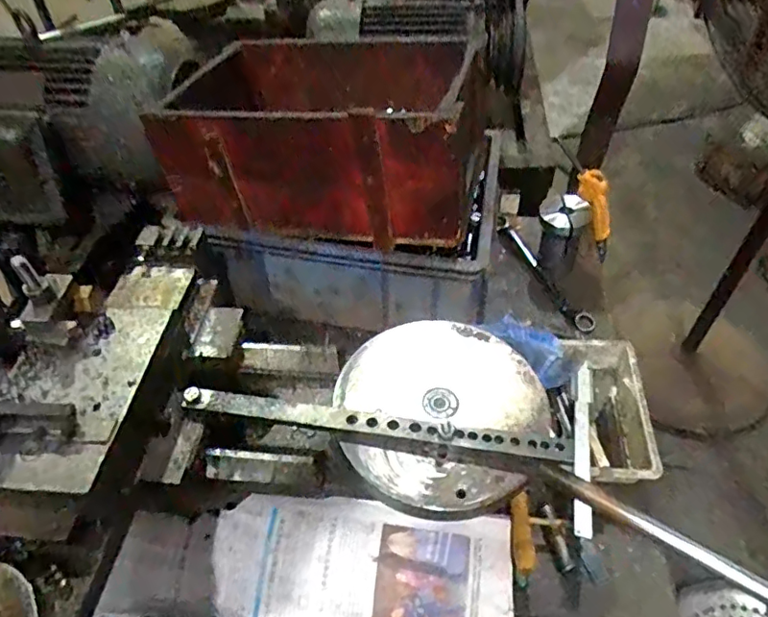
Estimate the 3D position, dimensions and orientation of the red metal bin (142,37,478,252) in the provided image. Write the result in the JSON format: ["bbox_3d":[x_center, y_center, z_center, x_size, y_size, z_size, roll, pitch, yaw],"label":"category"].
[{"bbox_3d":[-0.073,-0.231,0.699,0.361,0.158,0.282,4,48,6],"label":"red metal bin"}]

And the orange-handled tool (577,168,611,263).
[{"bbox_3d":[0.350,-0.145,0.912,0.040,0.177,0.032,-8,44,24],"label":"orange-handled tool"}]

